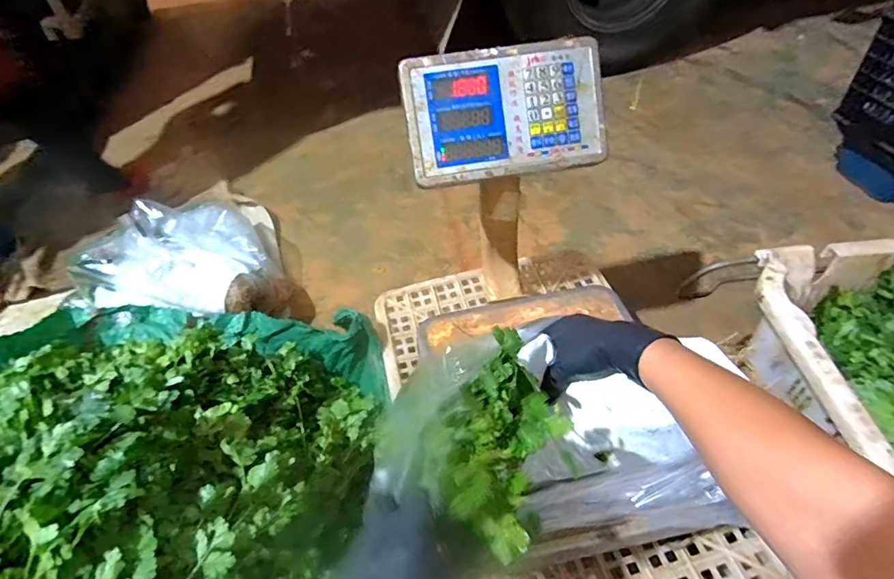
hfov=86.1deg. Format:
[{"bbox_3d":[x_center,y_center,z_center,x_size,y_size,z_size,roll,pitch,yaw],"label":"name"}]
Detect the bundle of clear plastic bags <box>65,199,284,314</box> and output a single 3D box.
[{"bbox_3d":[-0.538,-0.053,0.993,0.270,0.184,0.369,27,56,27],"label":"bundle of clear plastic bags"}]

